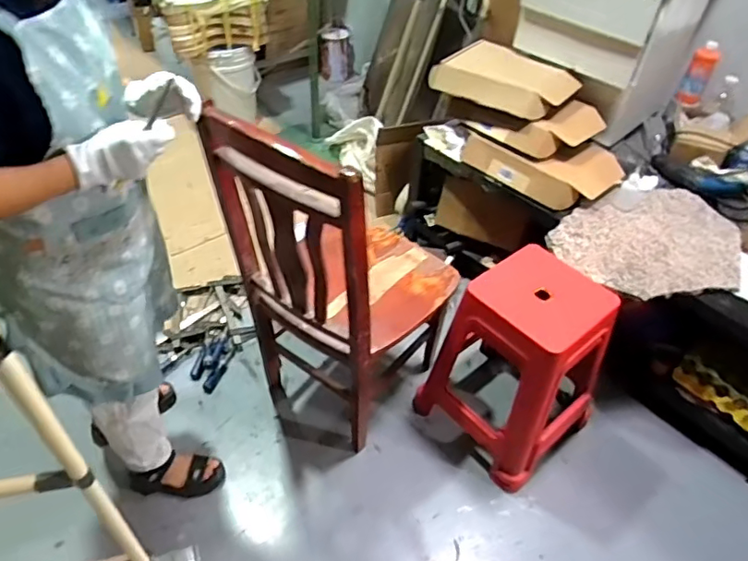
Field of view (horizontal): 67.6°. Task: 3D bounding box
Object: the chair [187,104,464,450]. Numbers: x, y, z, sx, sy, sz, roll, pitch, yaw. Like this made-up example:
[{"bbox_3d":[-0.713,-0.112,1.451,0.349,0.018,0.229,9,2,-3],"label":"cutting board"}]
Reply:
[{"bbox_3d":[-0.060,-0.032,1.313,0.388,0.843,0.455,29,50,24],"label":"chair"}]

